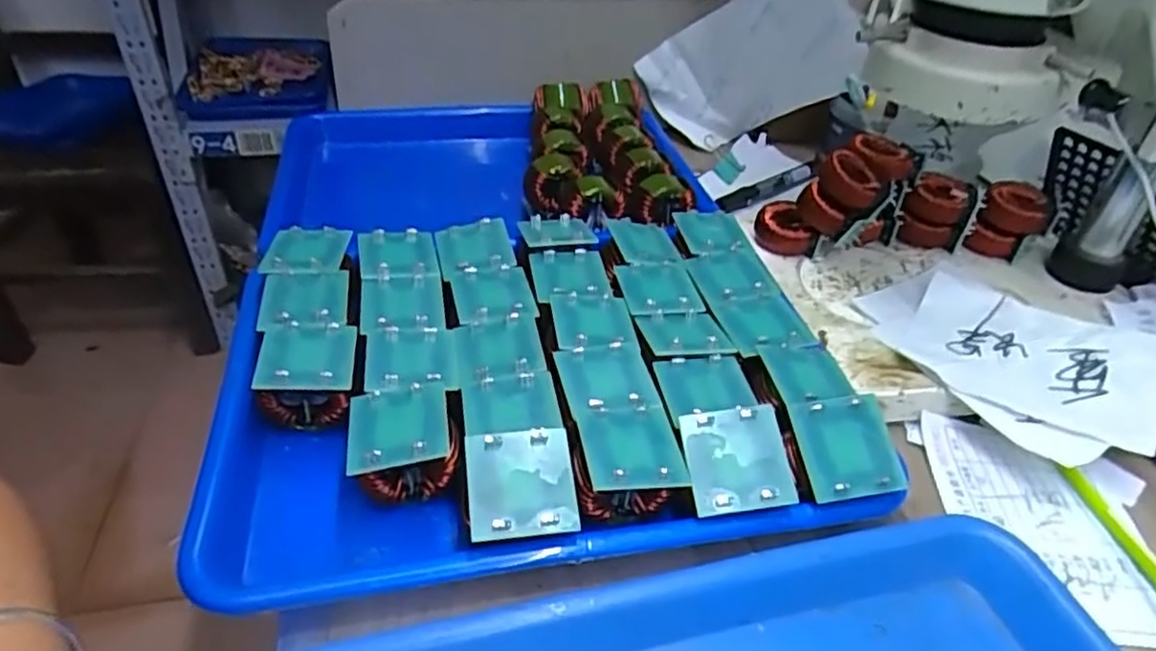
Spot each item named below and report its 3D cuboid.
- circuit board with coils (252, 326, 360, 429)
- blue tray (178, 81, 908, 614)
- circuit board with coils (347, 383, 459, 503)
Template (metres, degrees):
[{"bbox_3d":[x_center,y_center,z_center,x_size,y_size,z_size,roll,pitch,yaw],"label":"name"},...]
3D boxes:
[{"bbox_3d":[-0.139,0.028,0.367,0.046,0.041,0.046,-4,38,-10],"label":"circuit board with coils"},{"bbox_3d":[-0.055,-0.043,0.485,0.316,0.079,0.490,-6,39,-13],"label":"blue tray"},{"bbox_3d":[-0.082,0.059,0.337,0.047,0.042,0.049,-5,39,-12],"label":"circuit board with coils"}]

